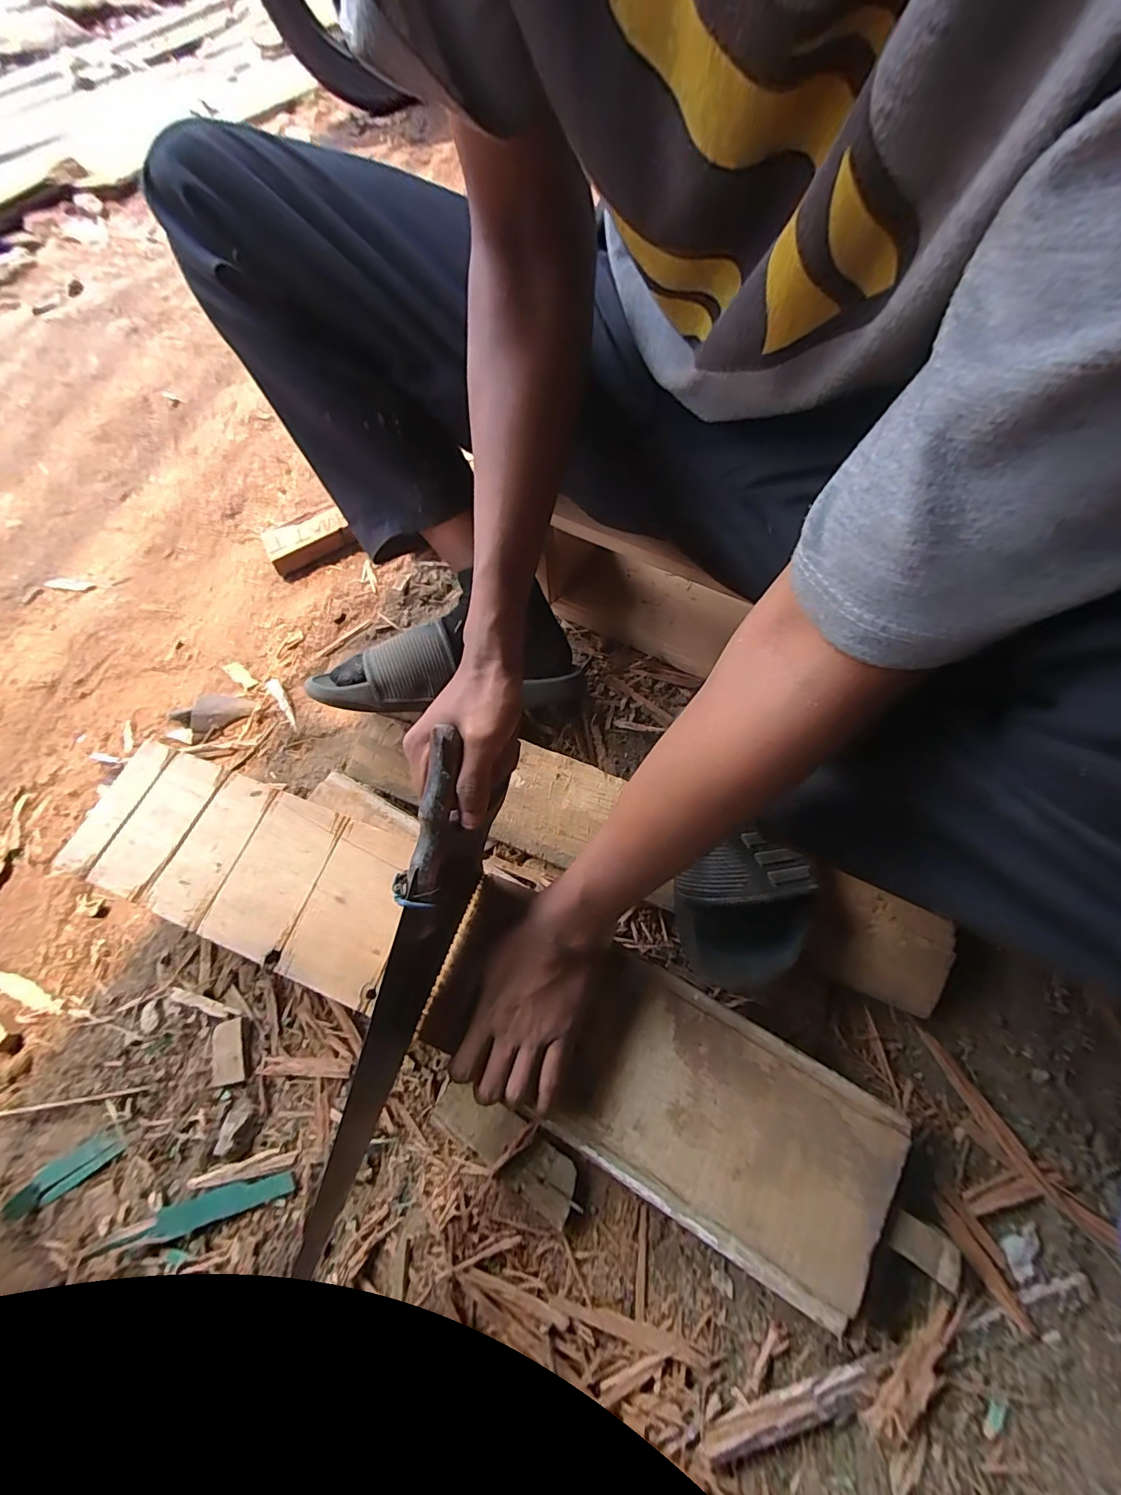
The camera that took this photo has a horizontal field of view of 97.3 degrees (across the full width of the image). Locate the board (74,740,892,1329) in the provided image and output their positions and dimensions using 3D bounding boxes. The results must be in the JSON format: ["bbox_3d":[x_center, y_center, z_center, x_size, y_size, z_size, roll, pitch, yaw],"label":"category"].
[{"bbox_3d":[-0.094,0.171,0.386,0.674,0.024,0.139,24,70,9],"label":"board"}]

